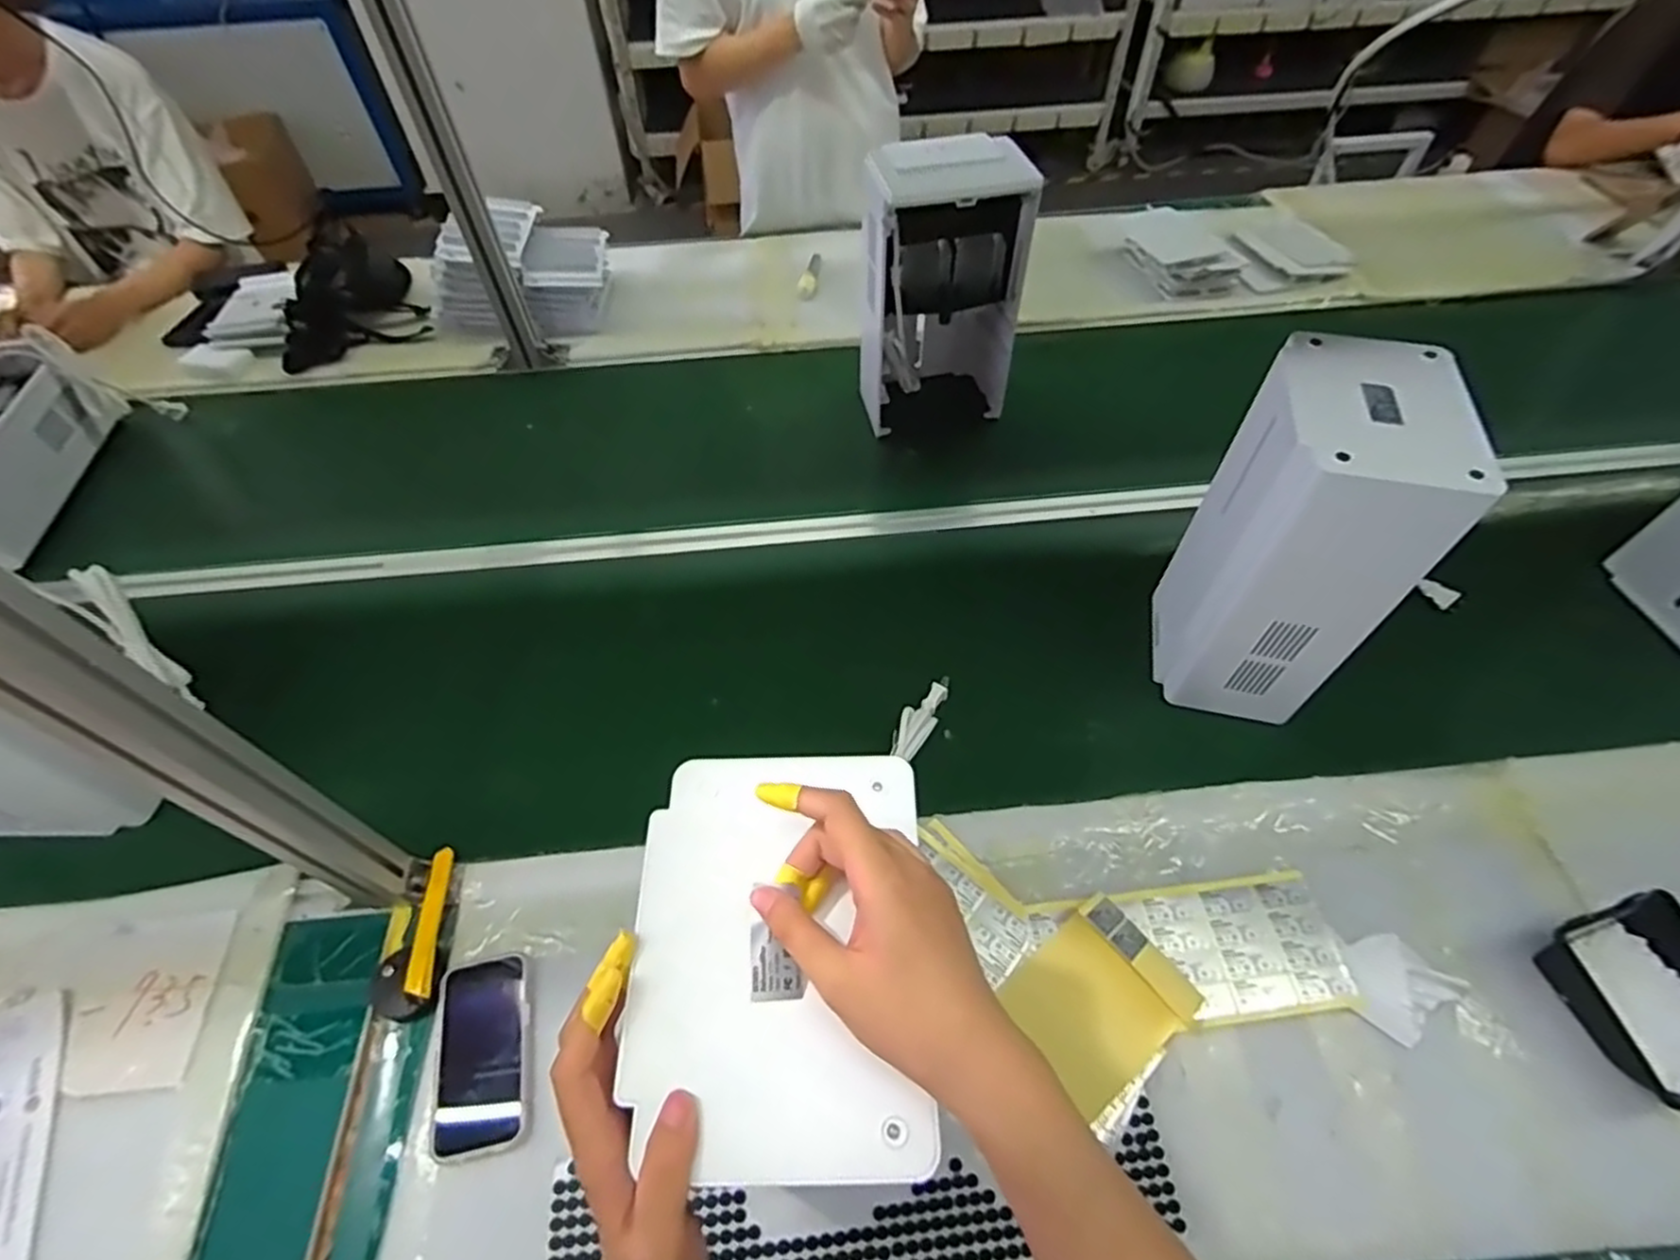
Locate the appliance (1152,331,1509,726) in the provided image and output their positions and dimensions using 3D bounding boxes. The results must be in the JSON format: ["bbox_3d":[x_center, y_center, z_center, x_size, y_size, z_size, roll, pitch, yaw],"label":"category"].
[{"bbox_3d":[0.443,-0.083,0.740,0.148,0.336,0.184,12,56,10],"label":"appliance"}]

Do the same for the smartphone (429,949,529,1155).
[{"bbox_3d":[-0.311,0.364,0.643,0.074,0.017,0.147,-9,55,-4],"label":"smartphone"}]

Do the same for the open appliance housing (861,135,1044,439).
[{"bbox_3d":[0.137,-0.471,1.035,0.211,0.359,0.160,-7,55,-3],"label":"open appliance housing"}]

